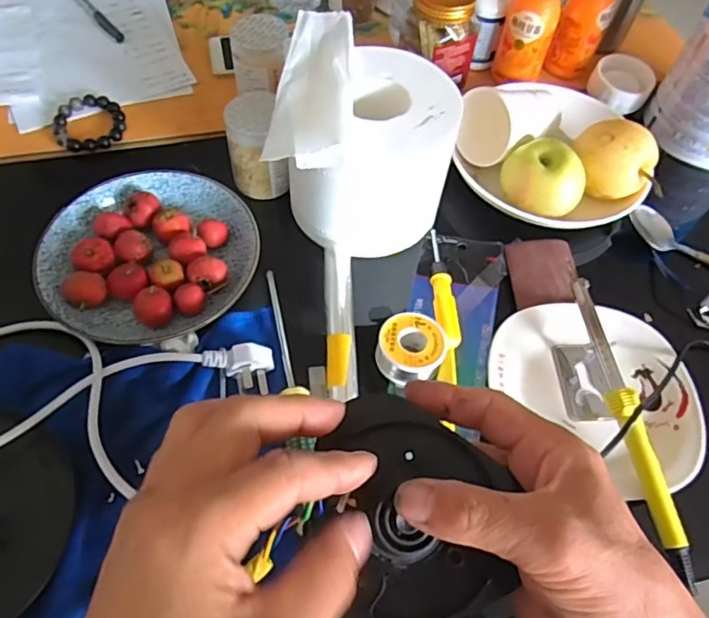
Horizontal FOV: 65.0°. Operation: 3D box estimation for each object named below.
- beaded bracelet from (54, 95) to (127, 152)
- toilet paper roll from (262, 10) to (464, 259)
[{"bbox_3d":[-0.279,-0.198,0.588,0.070,0.015,0.069,-12,59,-11],"label":"beaded bracelet"},{"bbox_3d":[0.012,-0.154,0.508,0.148,0.131,0.180,8,58,1],"label":"toilet paper roll"}]

